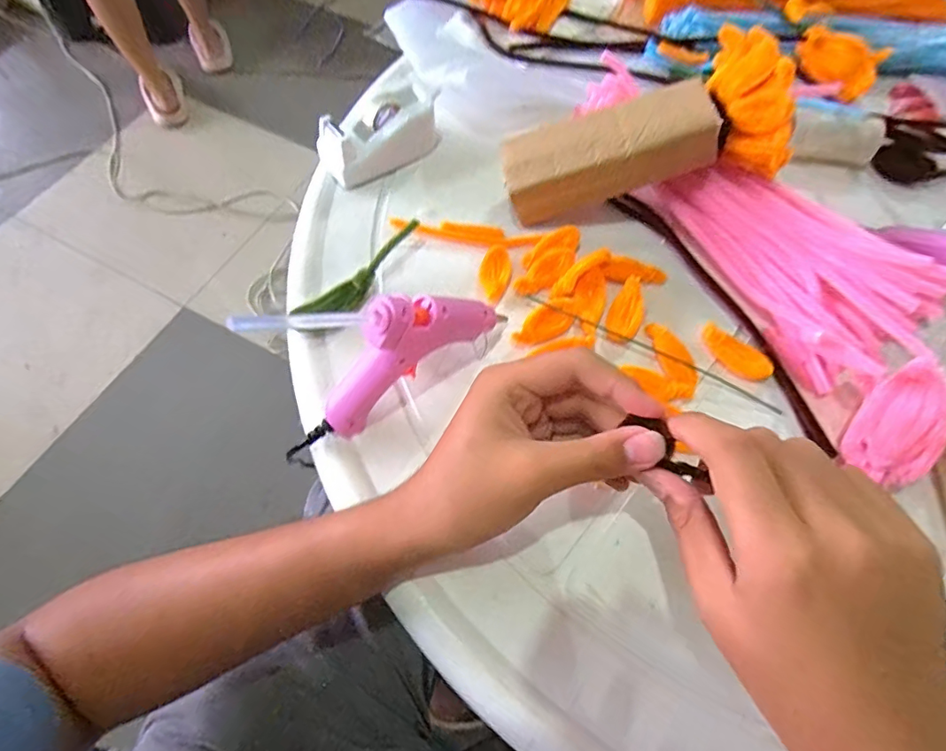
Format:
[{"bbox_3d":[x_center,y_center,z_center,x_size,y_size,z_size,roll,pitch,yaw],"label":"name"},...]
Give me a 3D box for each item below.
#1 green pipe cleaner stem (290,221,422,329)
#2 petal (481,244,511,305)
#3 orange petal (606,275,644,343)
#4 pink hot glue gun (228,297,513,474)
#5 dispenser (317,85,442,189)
[{"bbox_3d":[-0.087,-0.077,0.392,0.120,0.013,0.033,-44,72,-4],"label":"green pipe cleaner stem"},{"bbox_3d":[0.017,-0.080,0.397,0.022,0.008,0.050,10,64,4],"label":"petal"},{"bbox_3d":[0.117,-0.050,0.385,0.024,0.006,0.052,17,78,7],"label":"orange petal"},{"bbox_3d":[-0.052,-0.016,0.305,0.160,0.112,0.031,-27,67,-13],"label":"pink hot glue gun"},{"bbox_3d":[-0.079,-0.208,0.442,0.103,0.045,0.042,-34,69,-16],"label":"dispenser"}]

